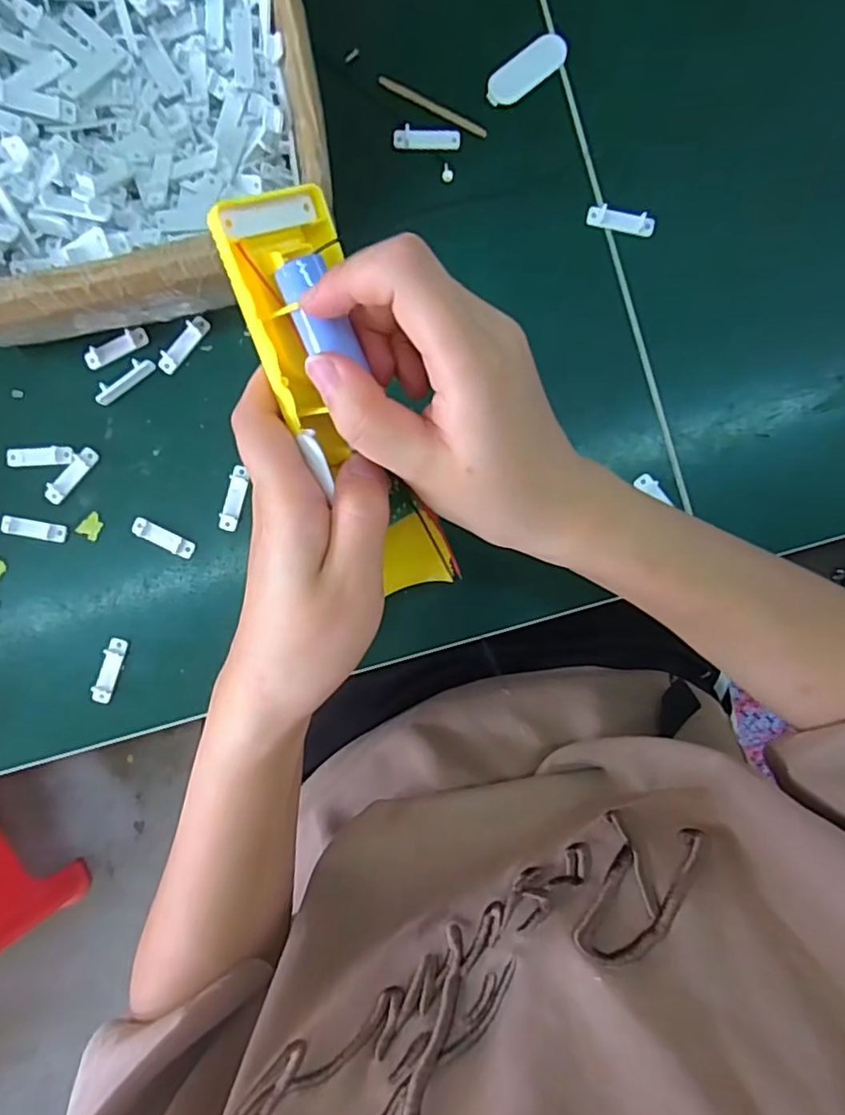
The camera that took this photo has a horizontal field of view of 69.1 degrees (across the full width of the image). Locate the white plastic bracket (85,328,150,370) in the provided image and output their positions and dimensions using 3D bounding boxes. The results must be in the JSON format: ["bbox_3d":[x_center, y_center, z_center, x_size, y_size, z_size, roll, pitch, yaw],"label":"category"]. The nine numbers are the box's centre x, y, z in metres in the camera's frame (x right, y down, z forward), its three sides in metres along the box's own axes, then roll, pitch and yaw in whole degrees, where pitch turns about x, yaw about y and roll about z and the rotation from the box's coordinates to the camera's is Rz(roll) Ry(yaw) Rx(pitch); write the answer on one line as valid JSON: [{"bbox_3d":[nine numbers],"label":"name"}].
[{"bbox_3d":[-0.175,-0.119,0.348,0.038,0.004,0.010,-25,90,1],"label":"white plastic bracket"}]

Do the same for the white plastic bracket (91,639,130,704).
[{"bbox_3d":[-0.178,0.064,0.349,0.012,0.004,0.037,18,90,1],"label":"white plastic bracket"}]

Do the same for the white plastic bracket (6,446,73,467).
[{"bbox_3d":[-0.219,-0.058,0.351,0.037,0.005,0.010,-2,90,1],"label":"white plastic bracket"}]

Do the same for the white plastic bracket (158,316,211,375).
[{"bbox_3d":[-0.137,-0.122,0.350,0.012,0.004,0.038,41,91,0],"label":"white plastic bracket"}]

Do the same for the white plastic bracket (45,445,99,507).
[{"bbox_3d":[-0.200,-0.047,0.349,0.011,0.004,0.038,41,91,0],"label":"white plastic bracket"}]

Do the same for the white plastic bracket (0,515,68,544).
[{"bbox_3d":[-0.222,-0.016,0.351,0.036,0.004,0.011,11,90,1],"label":"white plastic bracket"}]

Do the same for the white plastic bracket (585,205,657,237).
[{"bbox_3d":[0.111,-0.188,0.343,0.037,0.007,0.011,13,90,1],"label":"white plastic bracket"}]

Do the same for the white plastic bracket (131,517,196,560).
[{"bbox_3d":[-0.148,-0.011,0.350,0.037,0.004,0.010,25,91,1],"label":"white plastic bracket"}]

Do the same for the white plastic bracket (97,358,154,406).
[{"bbox_3d":[-0.170,-0.100,0.348,0.038,0.009,0.011,-39,90,1],"label":"white plastic bracket"}]

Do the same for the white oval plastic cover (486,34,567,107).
[{"bbox_3d":[0.059,-0.273,0.344,0.051,0.004,0.020,-39,90,1],"label":"white oval plastic cover"}]

